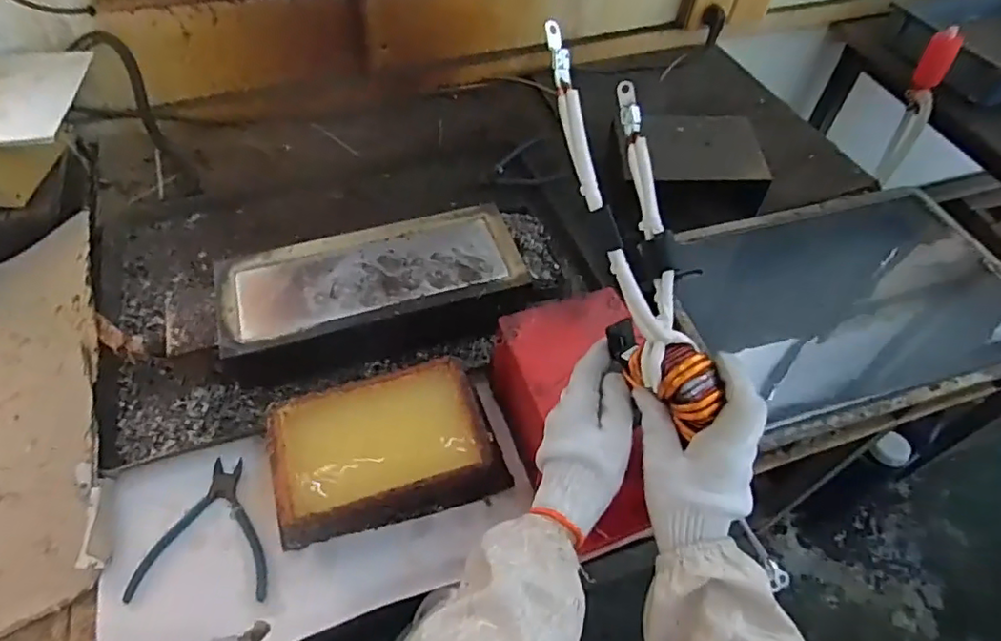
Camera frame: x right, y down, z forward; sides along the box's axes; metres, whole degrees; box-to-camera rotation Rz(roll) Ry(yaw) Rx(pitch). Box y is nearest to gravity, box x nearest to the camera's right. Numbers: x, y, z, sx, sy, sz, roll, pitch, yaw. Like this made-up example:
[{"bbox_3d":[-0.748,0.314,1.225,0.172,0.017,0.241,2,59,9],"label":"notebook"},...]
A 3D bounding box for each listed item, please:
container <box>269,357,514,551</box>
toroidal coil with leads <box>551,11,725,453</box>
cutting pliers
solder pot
[{"bbox_3d":[-0.116,0.128,0.598,0.213,0.066,0.138,-16,55,-14],"label":"container"},{"bbox_3d":[0.100,-0.067,0.456,0.086,0.088,0.297,-22,97,-18],"label":"toroidal coil with leads"},{"bbox_3d":[-0.279,0.200,0.571,0.122,0.005,0.131,0,53,-2],"label":"cutting pliers"},{"bbox_3d":[-0.147,-0.028,0.699,0.336,0.088,0.154,-14,55,-13],"label":"solder pot"}]

